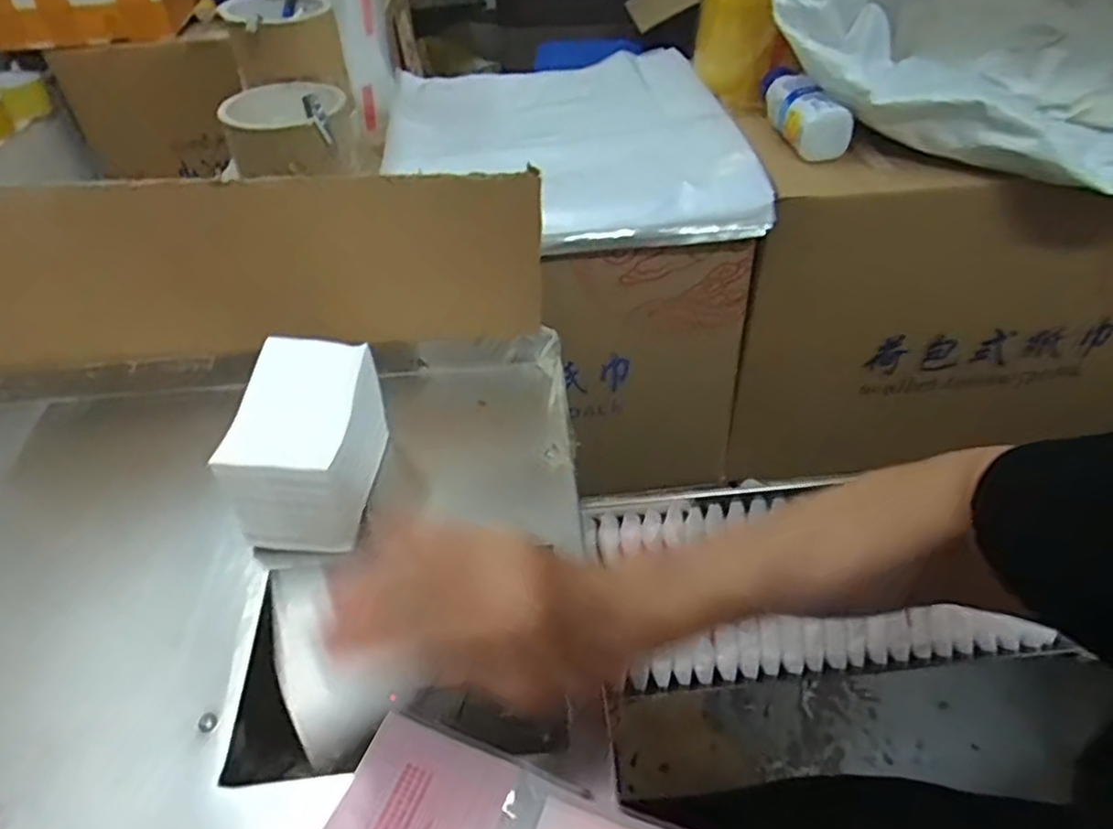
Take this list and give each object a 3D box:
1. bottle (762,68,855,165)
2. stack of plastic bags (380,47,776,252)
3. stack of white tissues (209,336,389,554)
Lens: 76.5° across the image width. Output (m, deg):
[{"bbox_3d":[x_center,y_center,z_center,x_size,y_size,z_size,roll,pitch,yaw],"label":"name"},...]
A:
[{"bbox_3d":[0.235,-0.298,0.676,0.053,0.049,0.141,-3,44,0],"label":"bottle"},{"bbox_3d":[-0.003,-0.278,0.712,0.329,0.054,0.359,-8,45,-5],"label":"stack of plastic bags"},{"bbox_3d":[-0.155,0.021,0.445,0.070,0.091,0.103,-1,44,1],"label":"stack of white tissues"}]

